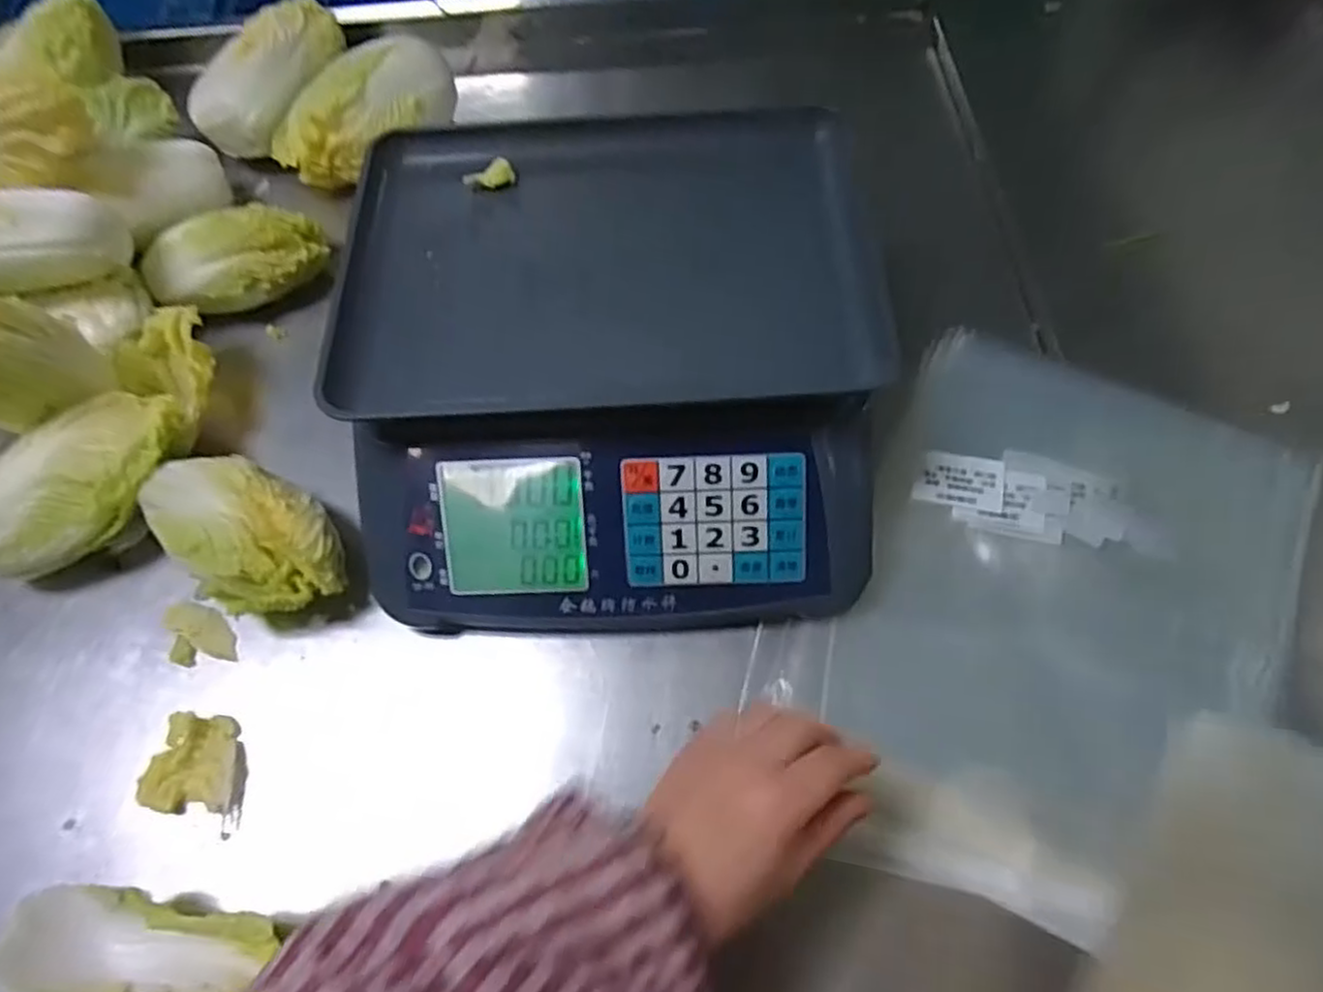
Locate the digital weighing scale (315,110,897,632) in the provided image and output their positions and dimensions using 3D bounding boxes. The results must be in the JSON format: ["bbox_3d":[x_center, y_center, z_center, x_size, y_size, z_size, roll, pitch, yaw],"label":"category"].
[{"bbox_3d":[-0.033,-0.097,0.497,0.322,0.133,0.348,-1,64,1],"label":"digital weighing scale"}]

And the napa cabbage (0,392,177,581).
[{"bbox_3d":[-0.409,-0.002,0.511,0.160,0.073,0.077,-37,69,-15],"label":"napa cabbage"}]

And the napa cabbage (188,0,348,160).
[{"bbox_3d":[-0.369,-0.401,0.684,0.094,0.062,0.174,20,67,11],"label":"napa cabbage"}]

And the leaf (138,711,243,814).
[{"bbox_3d":[-0.295,0.171,0.460,0.052,0.032,0.057,4,64,3],"label":"leaf"}]

